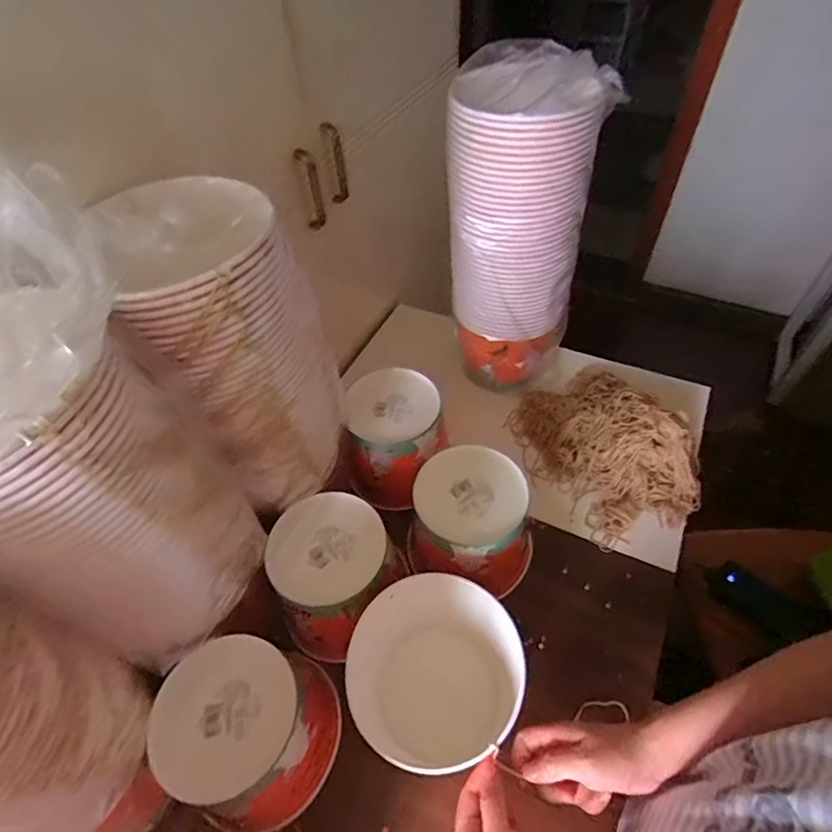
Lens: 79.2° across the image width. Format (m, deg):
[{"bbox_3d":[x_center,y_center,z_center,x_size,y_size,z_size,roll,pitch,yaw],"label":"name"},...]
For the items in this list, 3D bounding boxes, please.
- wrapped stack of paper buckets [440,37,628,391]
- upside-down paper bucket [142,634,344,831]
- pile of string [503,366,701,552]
[{"bbox_3d":[0.137,-0.236,0.687,0.173,0.395,0.158,8,53,10],"label":"wrapped stack of paper buckets"},{"bbox_3d":[-0.155,0.297,0.489,0.138,0.127,0.135,-2,52,2],"label":"upside-down paper bucket"},{"bbox_3d":[0.267,0.033,0.721,0.200,0.076,0.275,-21,53,-13],"label":"pile of string"}]

